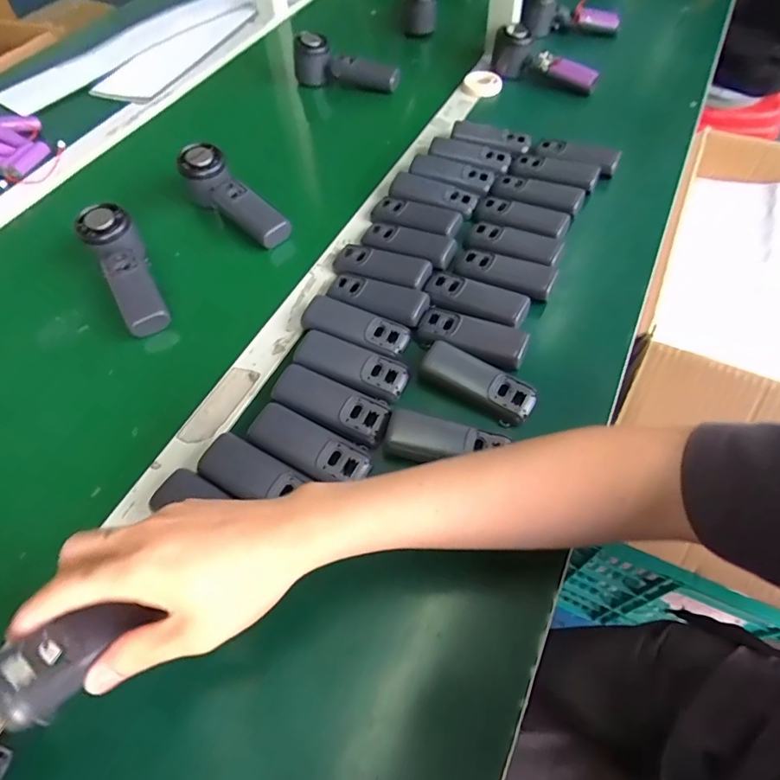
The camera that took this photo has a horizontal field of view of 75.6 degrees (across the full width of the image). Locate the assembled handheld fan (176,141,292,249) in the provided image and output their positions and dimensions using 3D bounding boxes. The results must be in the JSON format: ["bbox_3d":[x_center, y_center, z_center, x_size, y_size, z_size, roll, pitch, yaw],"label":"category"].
[{"bbox_3d":[-0.181,-0.225,0.594,0.166,0.039,0.051,42,66,11],"label":"assembled handheld fan"}]

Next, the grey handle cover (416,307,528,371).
[{"bbox_3d":[0.078,-0.052,0.483,0.103,0.017,0.040,22,59,15],"label":"grey handle cover"}]

